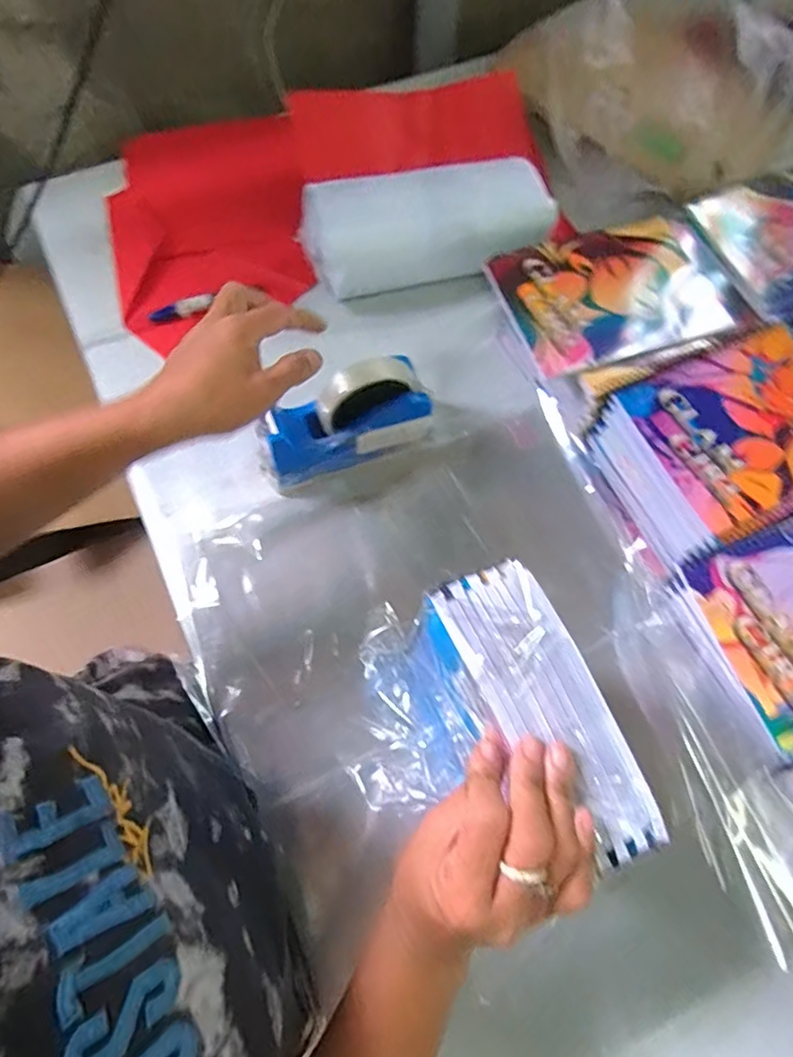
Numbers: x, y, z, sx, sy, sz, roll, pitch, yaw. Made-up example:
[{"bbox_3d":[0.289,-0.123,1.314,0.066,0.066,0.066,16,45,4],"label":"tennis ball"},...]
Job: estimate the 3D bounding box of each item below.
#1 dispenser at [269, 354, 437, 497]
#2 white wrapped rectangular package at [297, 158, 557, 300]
[{"bbox_3d":[-0.045,-0.097,0.512,0.151,0.103,0.057,-20,71,-10],"label":"dispenser"},{"bbox_3d":[0.031,-0.317,0.605,0.254,0.088,0.086,-13,68,-6],"label":"white wrapped rectangular package"}]

